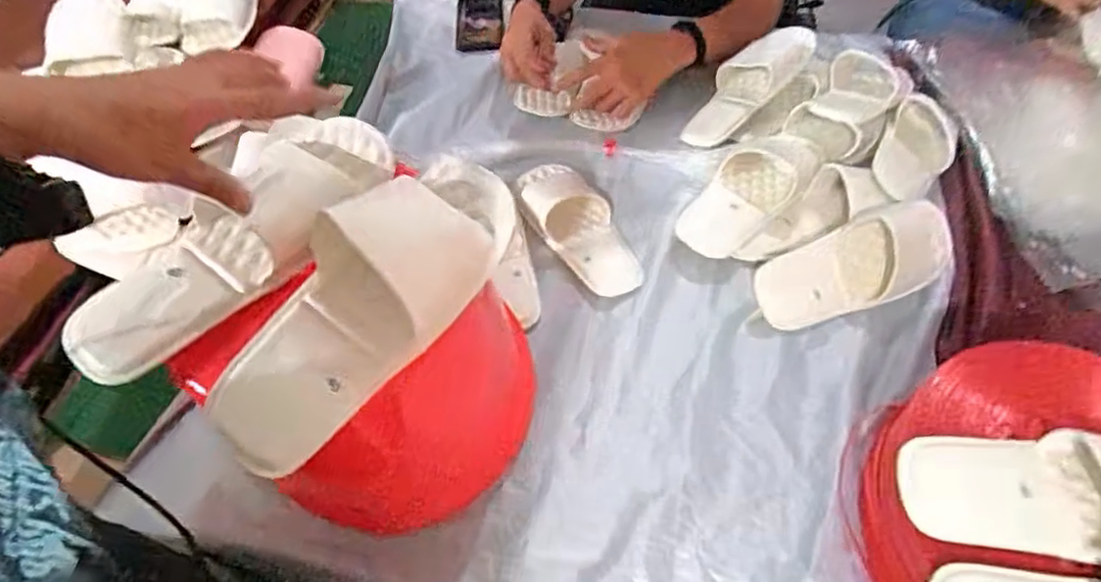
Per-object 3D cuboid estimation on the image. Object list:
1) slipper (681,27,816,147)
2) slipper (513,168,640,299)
[{"bbox_3d":[0.271,-0.287,0.899,0.223,0.058,0.100,-46,61,4],"label":"slipper"},{"bbox_3d":[0.031,-0.094,0.811,0.094,0.049,0.237,-26,57,-12],"label":"slipper"}]

